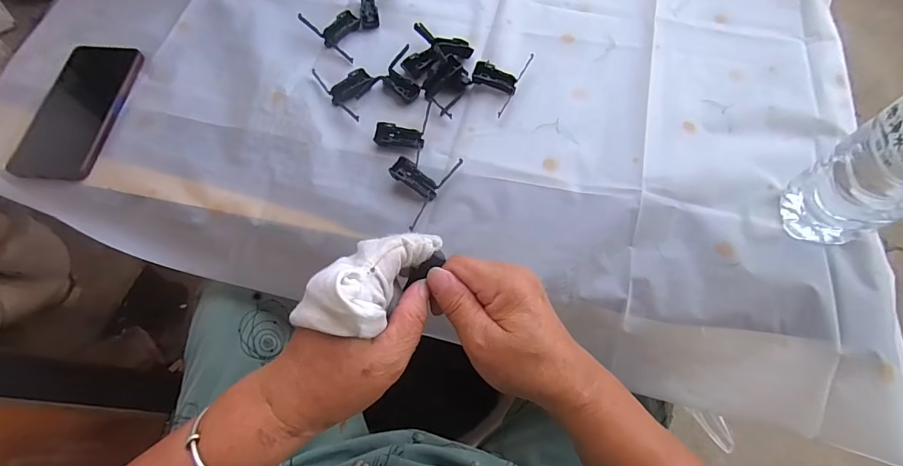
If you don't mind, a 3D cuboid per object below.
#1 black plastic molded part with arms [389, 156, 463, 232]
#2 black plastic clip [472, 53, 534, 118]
[{"bbox_3d":[-0.033,-0.049,0.393,0.049,0.016,0.081,31,70,13],"label":"black plastic molded part with arms"},{"bbox_3d":[0.048,-0.166,0.441,0.047,0.016,0.080,25,69,11],"label":"black plastic clip"}]

